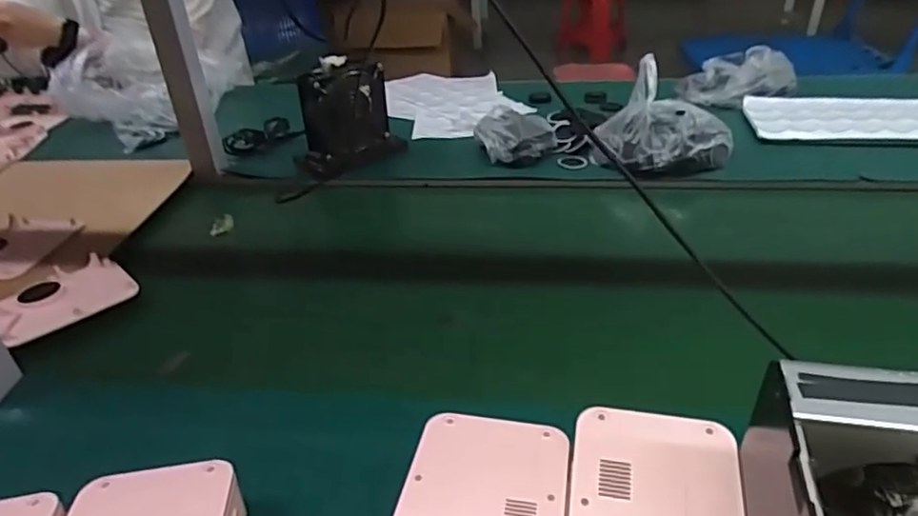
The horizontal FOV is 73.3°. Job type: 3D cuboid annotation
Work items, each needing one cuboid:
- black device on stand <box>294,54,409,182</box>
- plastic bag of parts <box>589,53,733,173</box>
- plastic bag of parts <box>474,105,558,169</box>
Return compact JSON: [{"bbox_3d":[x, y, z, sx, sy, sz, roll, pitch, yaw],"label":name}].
[{"bbox_3d":[-0.158,-0.201,0.883,0.070,0.136,0.156,26,44,37],"label":"black device on stand"},{"bbox_3d":[0.276,-0.192,0.852,0.179,0.118,0.139,-9,34,-8],"label":"plastic bag of parts"},{"bbox_3d":[0.084,-0.179,0.910,0.116,0.042,0.124,1,34,8],"label":"plastic bag of parts"}]

